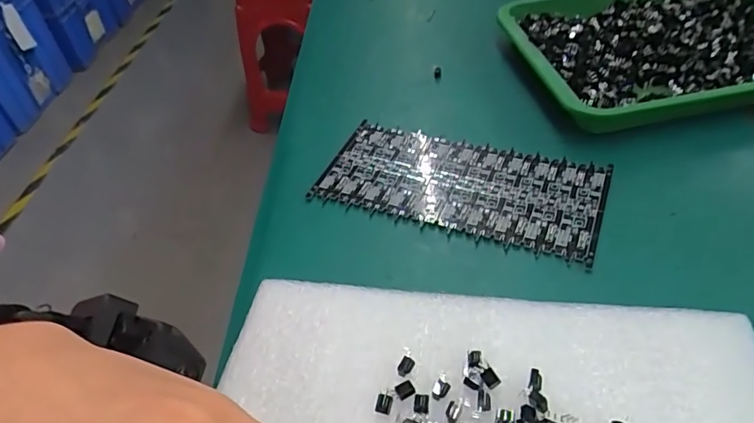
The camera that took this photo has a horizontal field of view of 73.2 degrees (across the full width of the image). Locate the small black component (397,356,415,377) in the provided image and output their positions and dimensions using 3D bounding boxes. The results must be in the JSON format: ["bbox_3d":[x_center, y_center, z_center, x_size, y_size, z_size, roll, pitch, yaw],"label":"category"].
[{"bbox_3d":[0.012,0.065,0.211,0.005,0.004,0.008,25,53,29],"label":"small black component"}]

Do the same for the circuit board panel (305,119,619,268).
[{"bbox_3d":[0.048,-0.017,0.302,0.160,0.005,0.072,15,49,22],"label":"circuit board panel"}]

